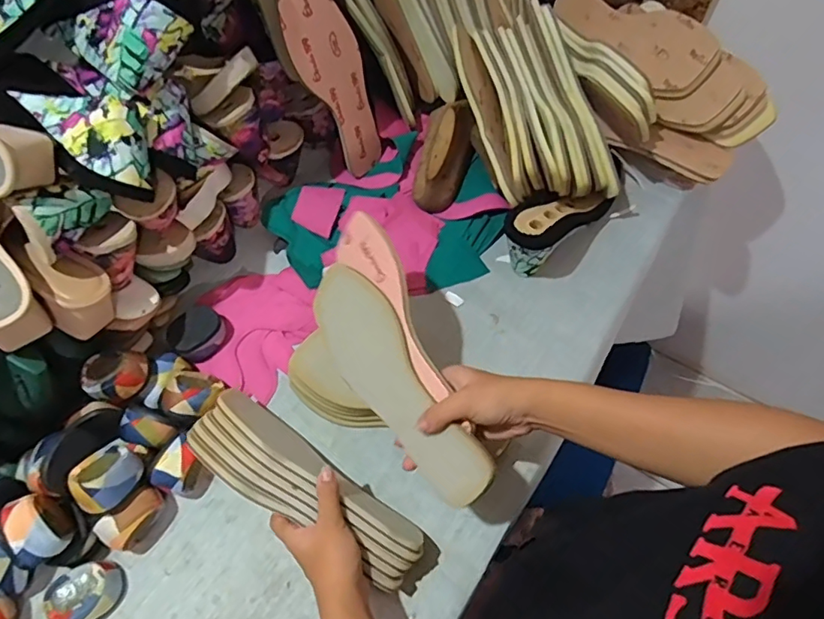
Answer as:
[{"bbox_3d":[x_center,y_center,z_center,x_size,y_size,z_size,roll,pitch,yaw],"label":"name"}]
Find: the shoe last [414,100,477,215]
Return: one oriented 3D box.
[{"bbox_3d":[0.037,-0.201,0.699,0.067,0.066,0.159,18,90,13],"label":"shoe last"}]

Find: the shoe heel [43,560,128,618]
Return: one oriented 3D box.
[{"bbox_3d":[-0.312,0.271,0.509,0.059,0.041,0.049,-32,65,-12],"label":"shoe heel"}]

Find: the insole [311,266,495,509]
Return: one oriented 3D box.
[{"bbox_3d":[-0.019,0.068,0.485,0.080,0.010,0.235,-42,72,22],"label":"insole"}]

